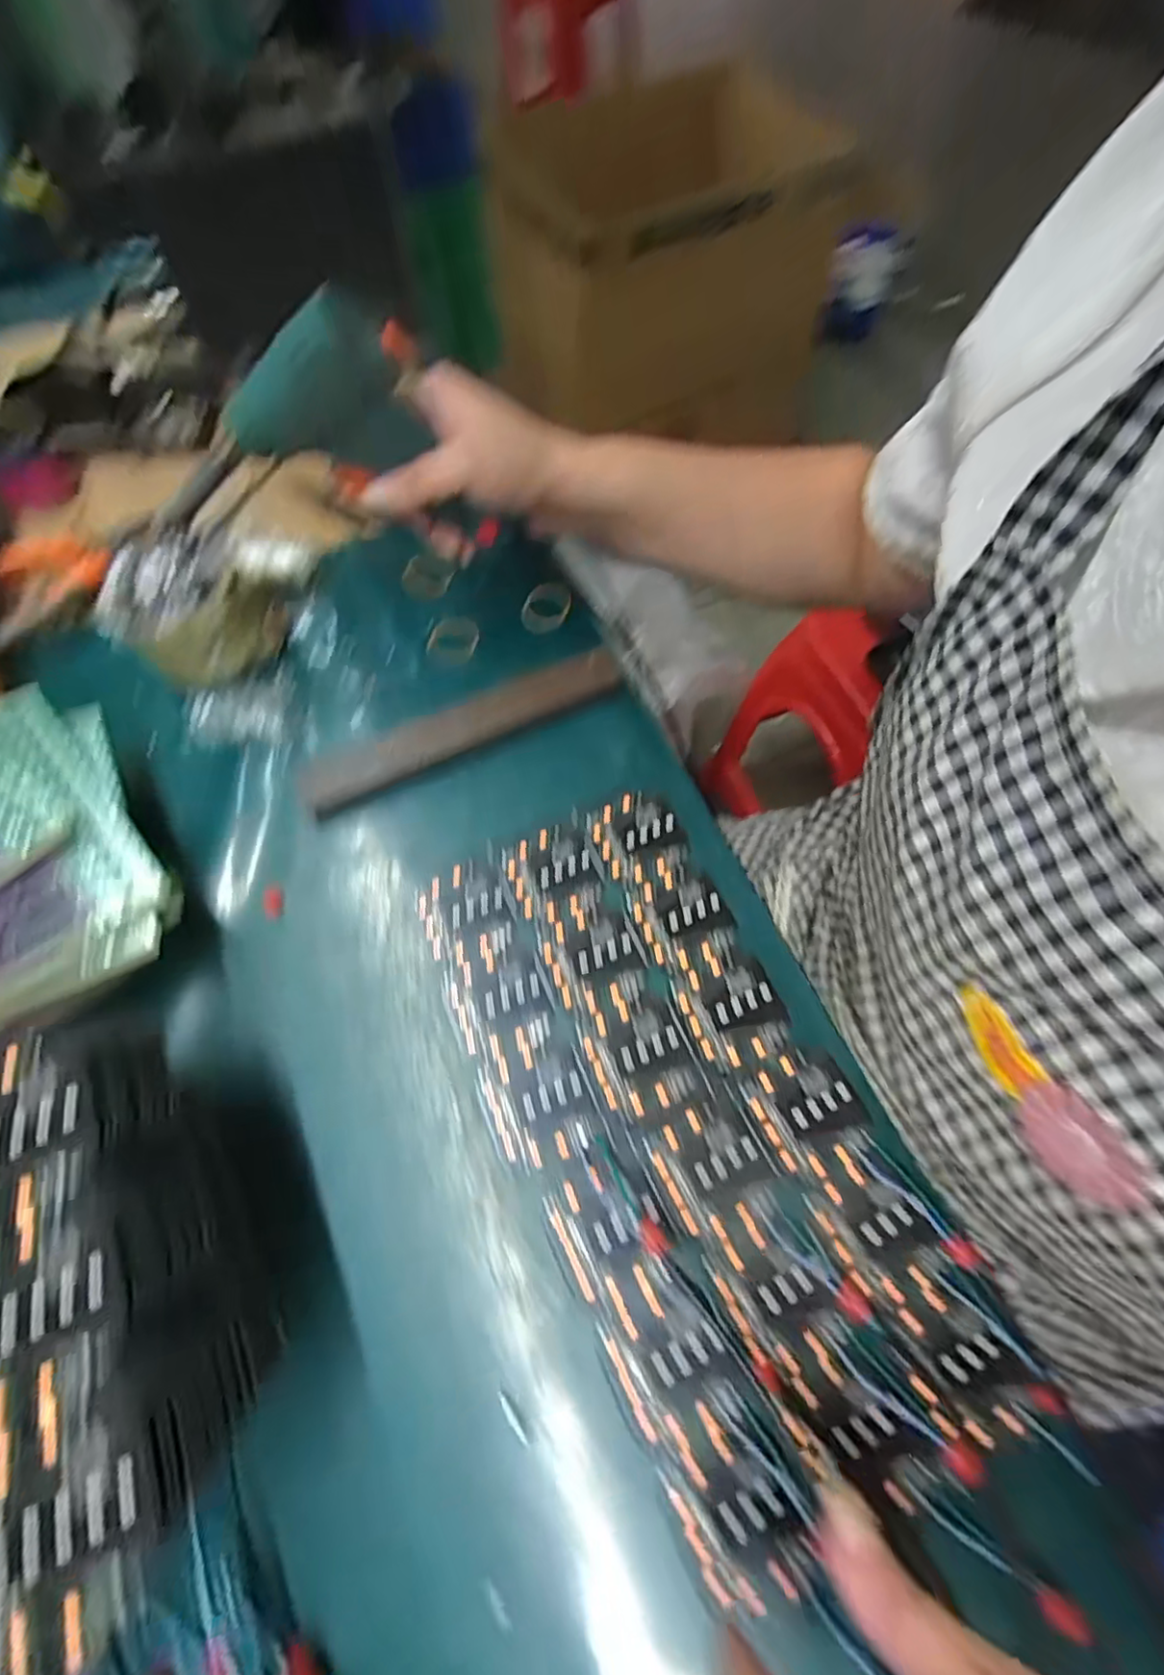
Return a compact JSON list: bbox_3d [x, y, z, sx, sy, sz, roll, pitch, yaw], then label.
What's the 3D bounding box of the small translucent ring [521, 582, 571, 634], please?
[{"bbox_3d":[-0.025,-0.160,0.440,0.034,0.010,0.033,-1,68,2],"label":"small translucent ring"}]

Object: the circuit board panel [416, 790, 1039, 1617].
[{"bbox_3d":[0.046,0.131,0.311,0.152,0.009,0.322,-28,68,-11],"label":"circuit board panel"}]

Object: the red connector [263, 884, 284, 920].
[{"bbox_3d":[-0.174,0.036,0.359,0.010,0.004,0.020,-5,66,-1],"label":"red connector"}]

